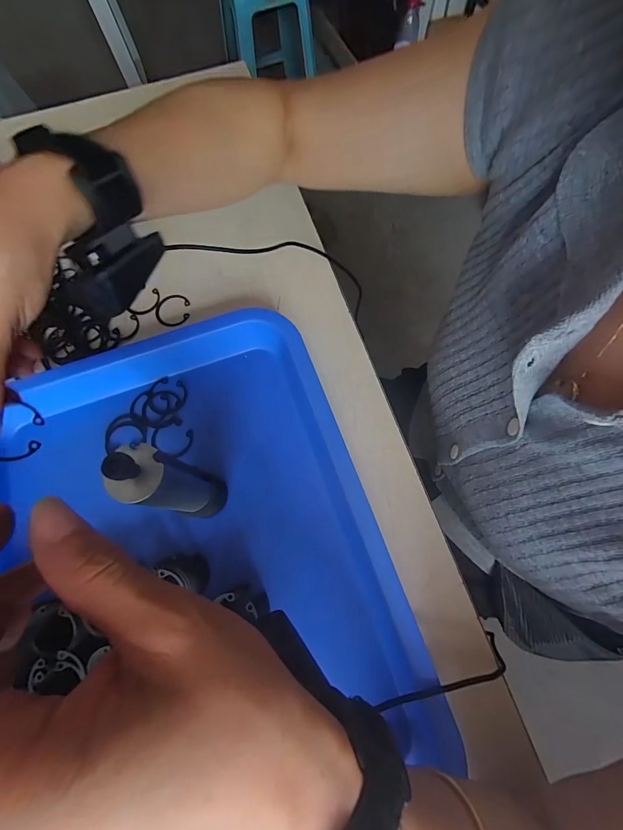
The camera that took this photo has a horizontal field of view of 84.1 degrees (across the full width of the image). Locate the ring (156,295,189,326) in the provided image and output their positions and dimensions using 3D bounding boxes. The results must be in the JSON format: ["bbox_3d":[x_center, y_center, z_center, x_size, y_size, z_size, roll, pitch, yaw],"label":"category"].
[{"bbox_3d":[-0.142,-0.106,0.352,0.034,0.004,0.035,-1,74,2],"label":"ring"}]

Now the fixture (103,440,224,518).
[{"bbox_3d":[-0.085,0.048,0.227,0.029,0.139,0.027,1,70,-2],"label":"fixture"}]

